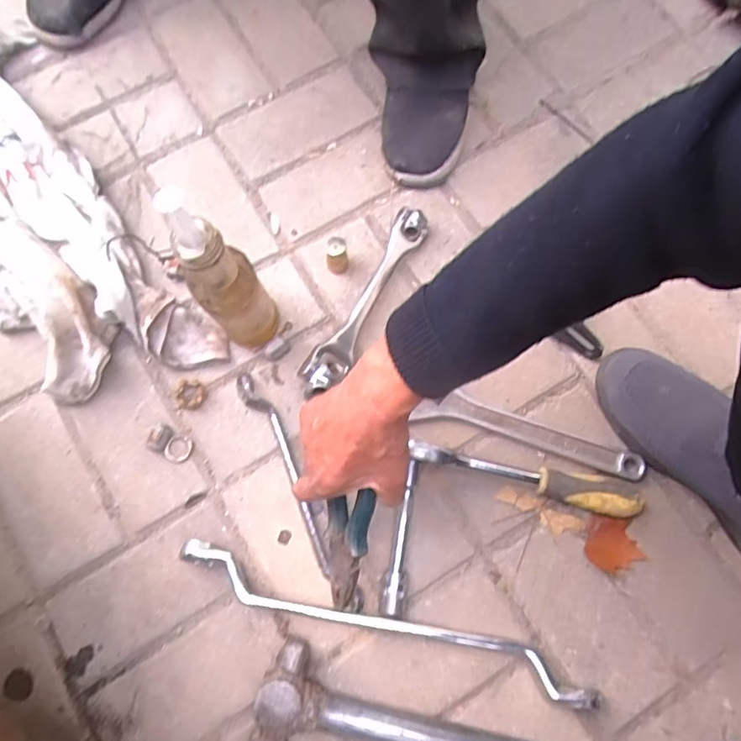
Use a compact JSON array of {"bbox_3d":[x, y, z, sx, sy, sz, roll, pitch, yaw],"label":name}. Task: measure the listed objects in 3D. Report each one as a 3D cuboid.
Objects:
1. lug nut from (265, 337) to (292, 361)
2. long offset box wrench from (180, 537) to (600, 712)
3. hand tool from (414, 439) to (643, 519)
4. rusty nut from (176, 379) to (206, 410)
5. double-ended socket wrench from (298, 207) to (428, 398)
[{"bbox_3d":[-0.103,-0.024,0.599,0.029,0.018,0.020,-37,78,-9],"label":"lug nut"},{"bbox_3d":[0.011,0.236,0.517,0.394,0.038,0.037,16,76,5],"label":"long offset box wrench"},{"bbox_3d":[0.158,0.106,0.550,0.231,0.037,0.035,13,75,4],"label":"hand tool"},{"bbox_3d":[-0.193,0.026,0.588,0.028,0.013,0.031,20,76,6],"label":"rusty nut"},{"bbox_3d":[-0.002,-0.075,0.596,0.041,0.045,0.240,28,77,8],"label":"double-ended socket wrench"}]

